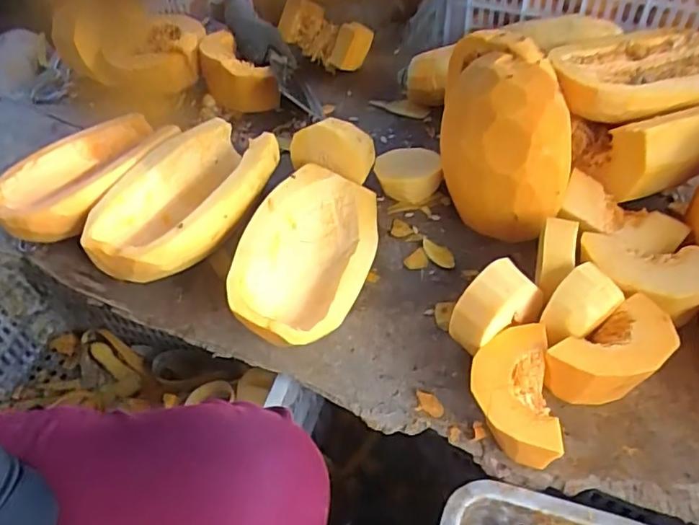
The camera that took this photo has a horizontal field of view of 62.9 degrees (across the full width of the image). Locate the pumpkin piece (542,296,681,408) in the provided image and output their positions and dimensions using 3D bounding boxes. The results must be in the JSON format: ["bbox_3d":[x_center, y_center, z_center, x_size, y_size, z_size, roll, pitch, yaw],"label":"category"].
[{"bbox_3d":[0.249,0.092,0.537,0.129,0.076,0.066,-28,54,-18],"label":"pumpkin piece"}]

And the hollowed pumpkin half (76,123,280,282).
[{"bbox_3d":[-0.195,-0.070,0.699,0.151,0.079,0.254,27,57,24],"label":"hollowed pumpkin half"}]

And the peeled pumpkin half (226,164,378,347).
[{"bbox_3d":[-0.047,-0.008,0.653,0.143,0.065,0.245,22,56,-2],"label":"peeled pumpkin half"}]

